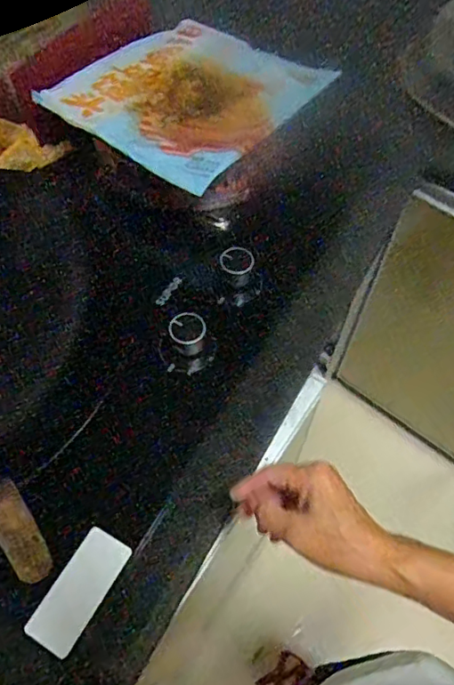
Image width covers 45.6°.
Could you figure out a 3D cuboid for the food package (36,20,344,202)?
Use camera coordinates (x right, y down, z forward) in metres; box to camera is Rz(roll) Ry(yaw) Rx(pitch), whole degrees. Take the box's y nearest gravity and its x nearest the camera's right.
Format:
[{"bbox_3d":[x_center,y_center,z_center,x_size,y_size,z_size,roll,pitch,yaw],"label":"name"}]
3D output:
[{"bbox_3d":[-0.042,-0.330,0.709,0.259,0.056,0.332,30,63,16],"label":"food package"}]

